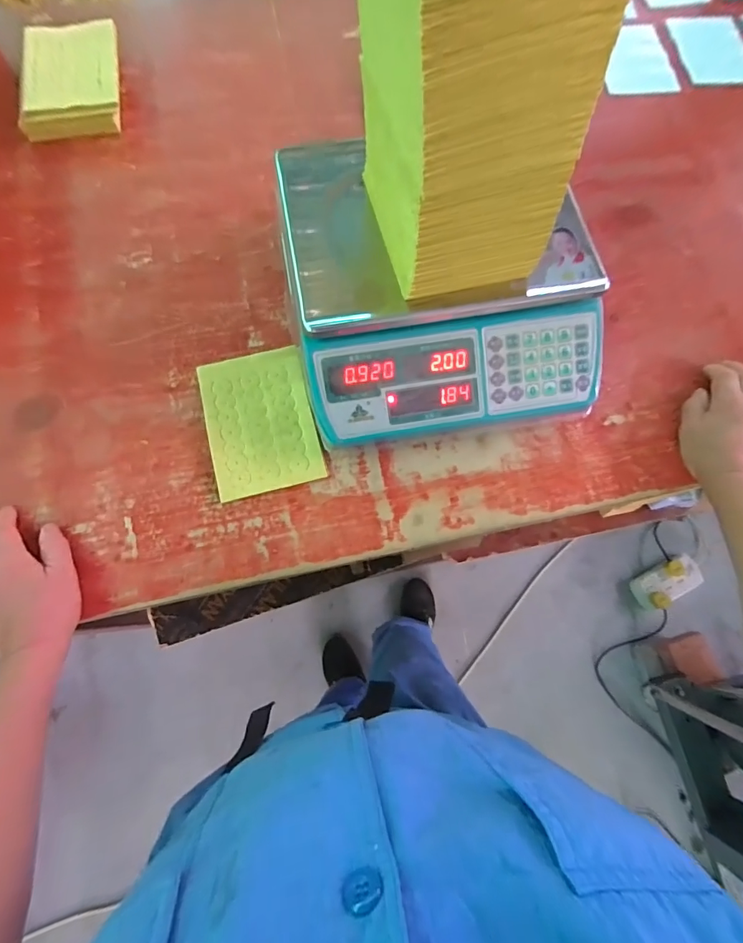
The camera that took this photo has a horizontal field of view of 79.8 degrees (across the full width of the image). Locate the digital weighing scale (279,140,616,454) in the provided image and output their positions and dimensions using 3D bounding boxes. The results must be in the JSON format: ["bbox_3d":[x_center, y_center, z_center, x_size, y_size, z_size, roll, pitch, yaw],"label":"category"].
[{"bbox_3d":[0.065,-0.197,0.476,0.306,0.102,0.307,-9,74,-3],"label":"digital weighing scale"}]

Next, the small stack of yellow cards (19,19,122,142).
[{"bbox_3d":[-0.400,-0.523,0.599,0.131,0.050,0.162,-4,74,-1],"label":"small stack of yellow cards"}]

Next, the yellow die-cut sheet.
[{"bbox_3d":[-0.121,-0.056,0.485,0.112,0.004,0.158,-14,75,-5],"label":"yellow die-cut sheet"}]

